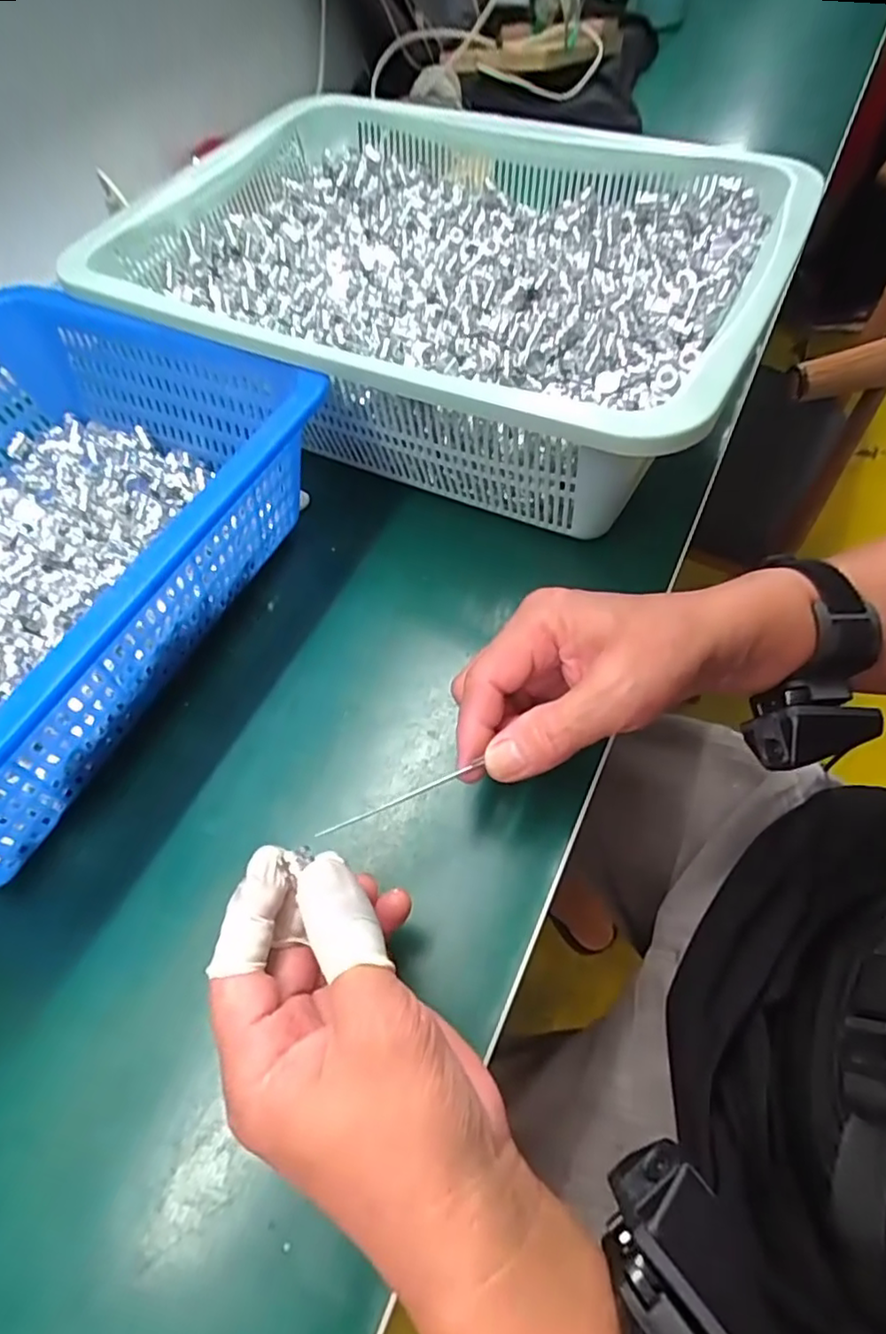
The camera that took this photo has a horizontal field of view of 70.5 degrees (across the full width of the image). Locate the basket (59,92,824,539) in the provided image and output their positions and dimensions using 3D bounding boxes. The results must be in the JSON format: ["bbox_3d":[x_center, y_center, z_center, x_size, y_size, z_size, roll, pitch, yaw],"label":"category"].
[{"bbox_3d":[0.005,-0.268,0.449,0.419,0.098,0.329,24,63,18],"label":"basket"}]

